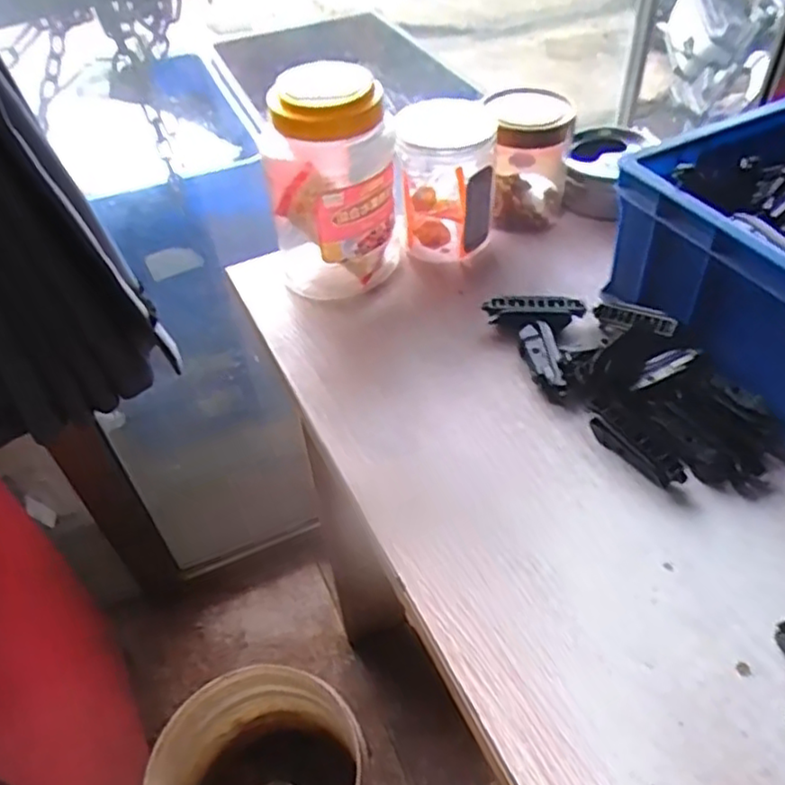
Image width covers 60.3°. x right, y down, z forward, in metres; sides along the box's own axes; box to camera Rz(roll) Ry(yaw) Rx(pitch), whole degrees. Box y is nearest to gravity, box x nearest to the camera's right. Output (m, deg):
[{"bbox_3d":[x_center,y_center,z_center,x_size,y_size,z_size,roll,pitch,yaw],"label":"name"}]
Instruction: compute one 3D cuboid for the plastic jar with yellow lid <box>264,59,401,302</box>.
[{"bbox_3d":[-0.048,-0.164,0.550,0.102,0.188,0.079,-8,47,-4],"label":"plastic jar with yellow lid"}]

